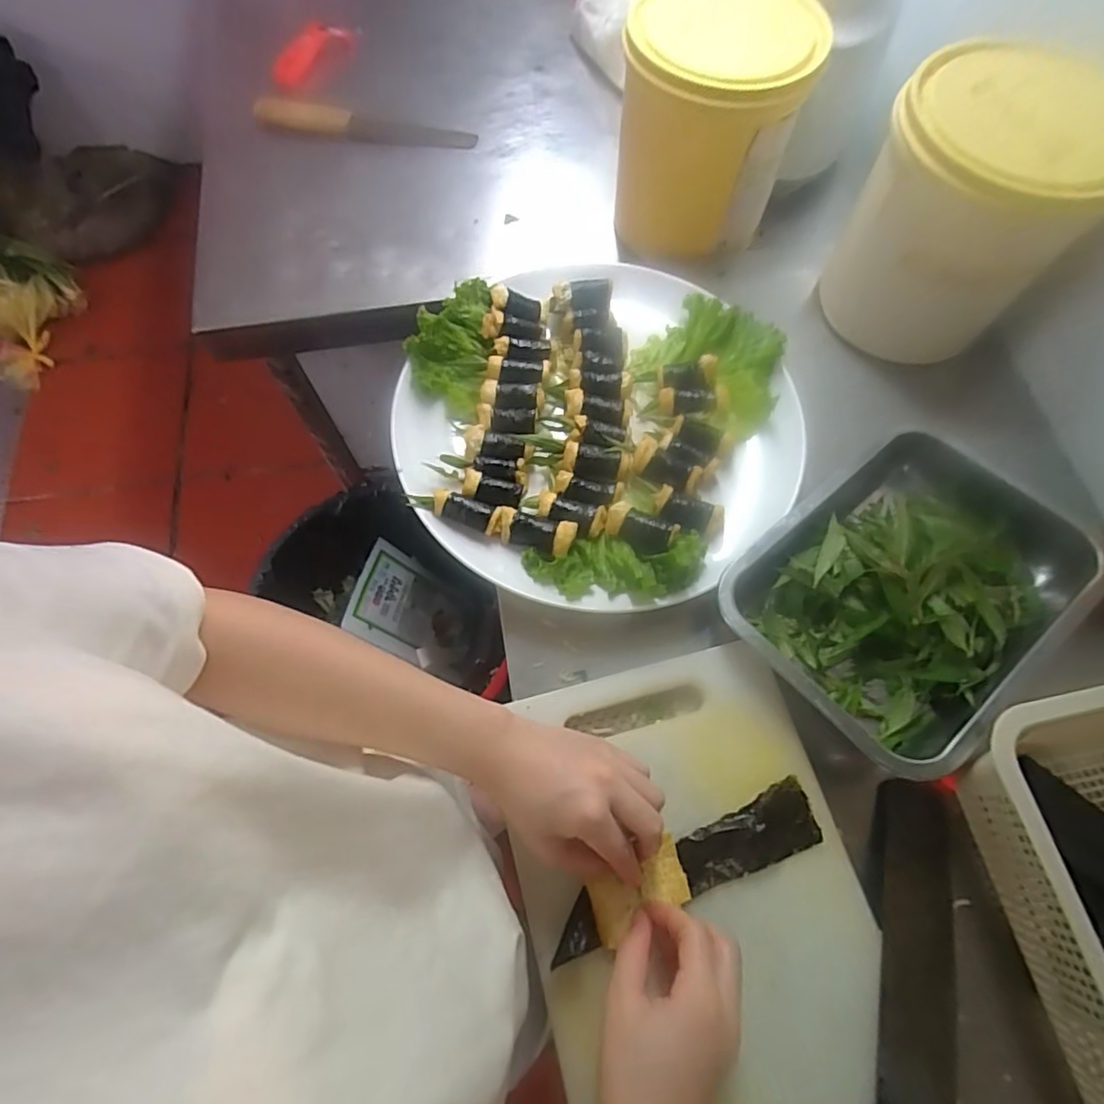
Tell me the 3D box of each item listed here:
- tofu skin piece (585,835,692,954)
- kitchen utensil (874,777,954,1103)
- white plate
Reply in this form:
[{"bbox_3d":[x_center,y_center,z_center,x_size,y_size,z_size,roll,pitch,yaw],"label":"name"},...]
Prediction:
[{"bbox_3d":[0.057,0.219,0.382,0.068,0.007,0.036,-24,70,-15],"label":"tofu skin piece"},{"bbox_3d":[0.208,0.304,0.341,0.049,0.032,0.325,16,68,5],"label":"kitchen utensil"},{"bbox_3d":[0.037,-0.110,0.515,0.323,0.058,0.326,0,68,-1],"label":"white plate"}]

